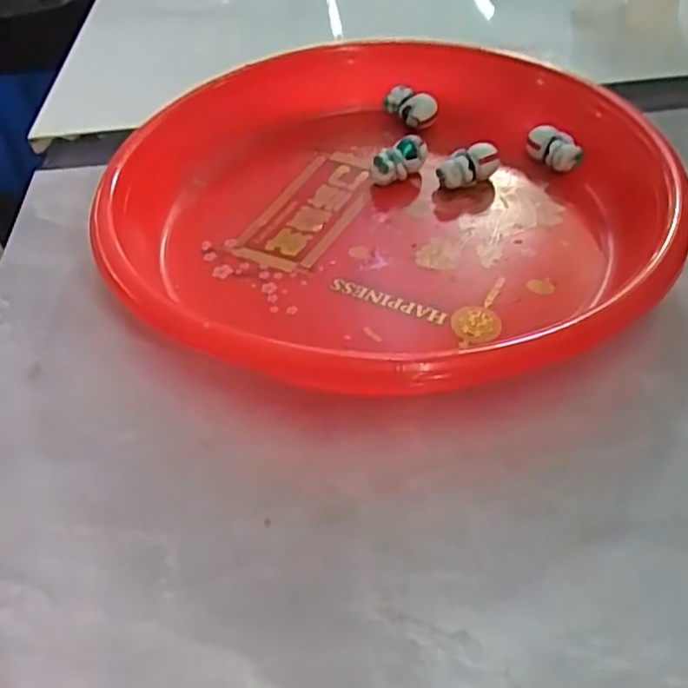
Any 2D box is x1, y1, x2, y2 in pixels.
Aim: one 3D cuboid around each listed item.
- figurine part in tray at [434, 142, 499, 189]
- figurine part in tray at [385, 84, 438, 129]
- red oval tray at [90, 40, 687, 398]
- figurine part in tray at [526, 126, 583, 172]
[{"bbox_3d":[0.048,-0.069,0.266,0.024,0.015,0.011,-21,48,-17],"label":"figurine part in tray"},{"bbox_3d":[0.029,-0.105,0.304,0.012,0.015,0.023,-31,51,-23],"label":"figurine part in tray"},{"bbox_3d":[0.012,-0.054,0.247,0.193,0.033,0.198,-22,48,-17],"label":"red oval tray"},{"bbox_3d":[0.084,-0.078,0.276,0.010,0.014,0.021,-27,49,-20],"label":"figurine part in tray"}]

